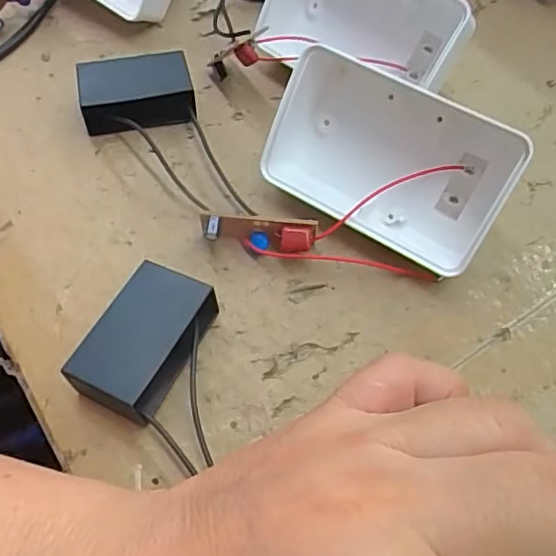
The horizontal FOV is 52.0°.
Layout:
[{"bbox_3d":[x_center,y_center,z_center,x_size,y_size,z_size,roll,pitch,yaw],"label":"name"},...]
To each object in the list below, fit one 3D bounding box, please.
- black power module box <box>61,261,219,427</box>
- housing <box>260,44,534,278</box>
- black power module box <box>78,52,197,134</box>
[{"bbox_3d":[-0.044,0.022,0.193,0.031,0.022,0.047,26,62,13],"label":"black power module box"},{"bbox_3d":[0.043,-0.046,0.221,0.090,0.056,0.034,31,21,13],"label":"housing"},{"bbox_3d":[-0.064,-0.082,0.257,0.048,0.018,0.033,-11,60,-8],"label":"black power module box"}]

